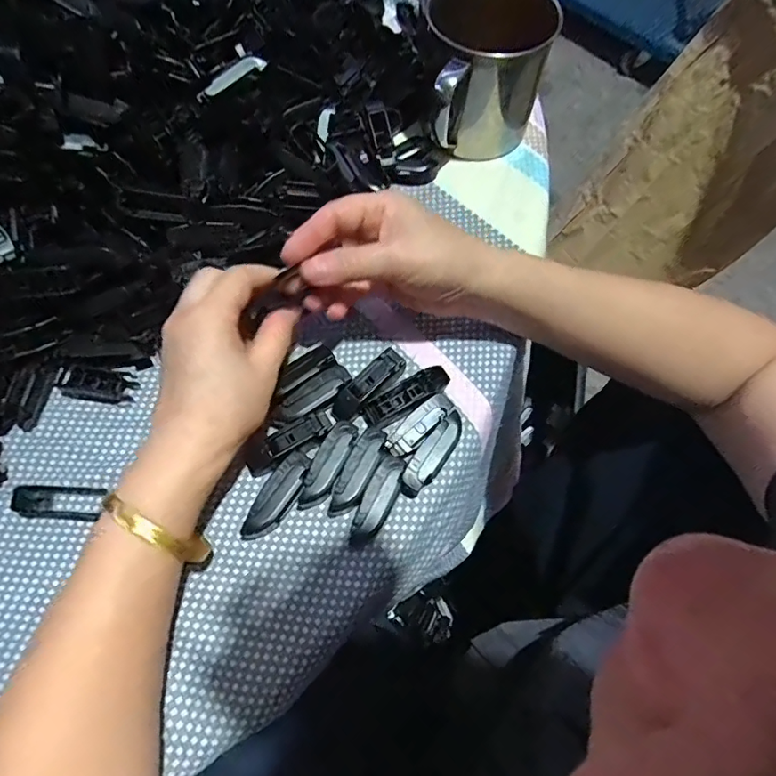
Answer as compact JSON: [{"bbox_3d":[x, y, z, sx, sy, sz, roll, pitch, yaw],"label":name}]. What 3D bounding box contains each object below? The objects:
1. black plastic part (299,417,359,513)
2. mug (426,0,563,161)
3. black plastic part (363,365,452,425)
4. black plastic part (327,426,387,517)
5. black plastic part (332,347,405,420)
[{"bbox_3d":[-0.036,0.046,0.298,0.017,0.014,0.055,22,69,9],"label":"black plastic part"},{"bbox_3d":[0.074,-0.224,0.363,0.075,0.095,0.100,15,68,7],"label":"mug"},{"bbox_3d":[0.012,0.005,0.314,0.055,0.012,0.018,-26,69,-10],"label":"black plastic part"},{"bbox_3d":[-0.018,0.050,0.296,0.017,0.016,0.054,22,69,9],"label":"black plastic part"},{"bbox_3d":[-0.013,-0.003,0.315,0.016,0.008,0.054,42,74,16],"label":"black plastic part"}]

